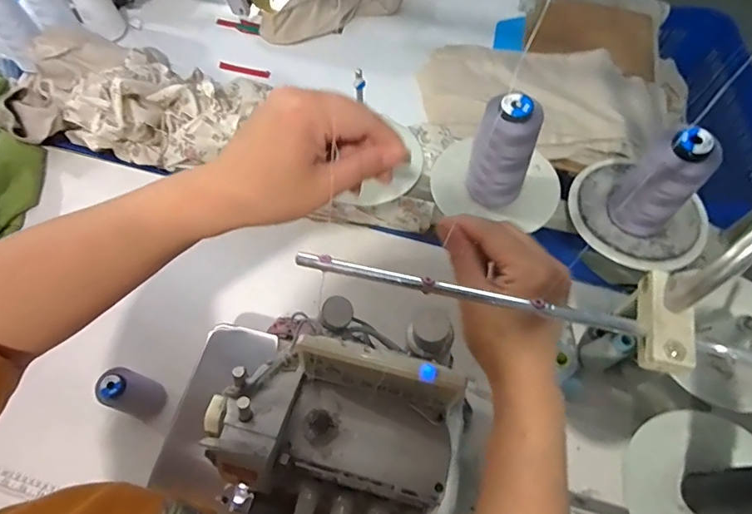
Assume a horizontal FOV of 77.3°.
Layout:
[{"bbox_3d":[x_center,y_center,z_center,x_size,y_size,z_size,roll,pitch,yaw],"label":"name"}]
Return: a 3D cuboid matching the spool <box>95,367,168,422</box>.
[{"bbox_3d":[-0.310,0.177,0.604,0.042,0.107,0.048,20,67,8],"label":"spool"}]

